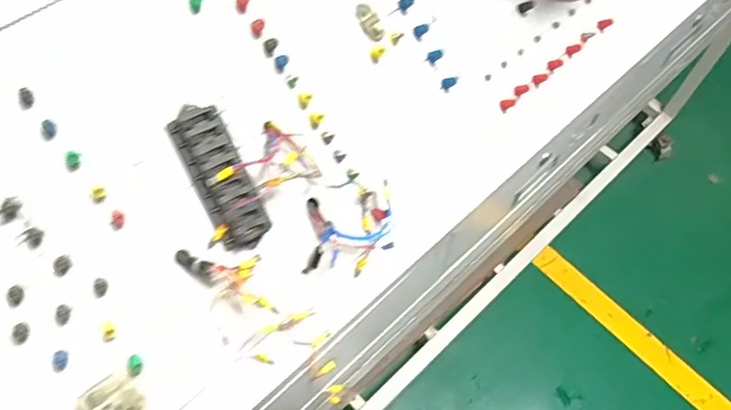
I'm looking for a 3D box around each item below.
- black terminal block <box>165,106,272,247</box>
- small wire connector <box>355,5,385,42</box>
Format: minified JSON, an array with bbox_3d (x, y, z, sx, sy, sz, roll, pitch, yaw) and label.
[{"bbox_3d":[-0.137,-0.025,0.526,0.054,0.039,0.147,-27,103,-15],"label":"black terminal block"},{"bbox_3d":[0.005,-0.203,0.612,0.023,0.004,0.043,-29,99,-8],"label":"small wire connector"}]

